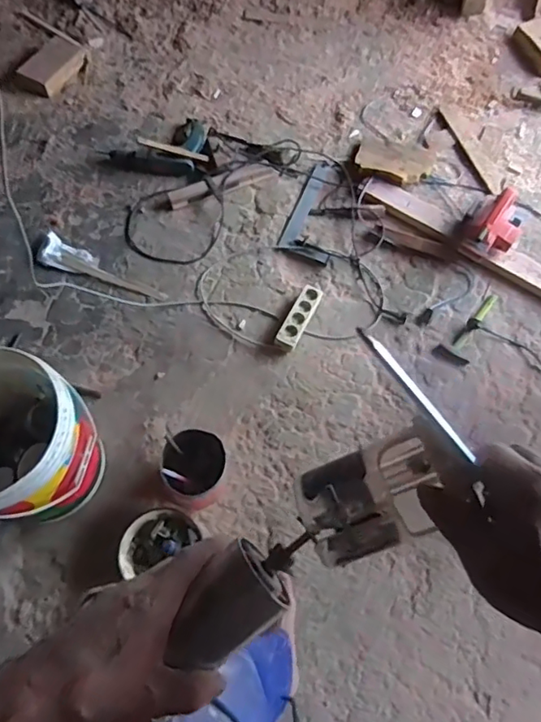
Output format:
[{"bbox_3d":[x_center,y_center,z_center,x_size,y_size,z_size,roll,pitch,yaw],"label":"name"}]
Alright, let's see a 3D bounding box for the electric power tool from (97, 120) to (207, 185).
[{"bbox_3d":[-0.363,-0.676,1.759,0.332,0.058,0.250,8,67,2],"label":"electric power tool"}]

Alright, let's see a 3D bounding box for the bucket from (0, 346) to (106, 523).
[{"bbox_3d":[-0.547,0.182,1.212,0.306,0.372,0.297,1,67,-1],"label":"bucket"}]

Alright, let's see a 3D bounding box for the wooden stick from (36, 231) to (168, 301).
[{"bbox_3d":[-0.487,-0.243,1.588,0.390,0.024,0.095,28,69,10],"label":"wooden stick"}]

